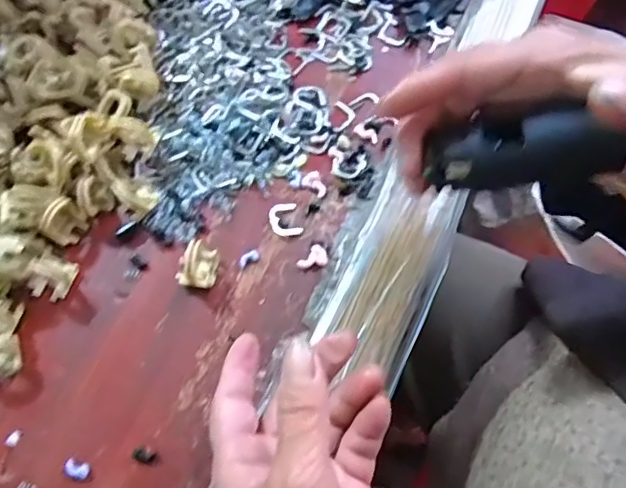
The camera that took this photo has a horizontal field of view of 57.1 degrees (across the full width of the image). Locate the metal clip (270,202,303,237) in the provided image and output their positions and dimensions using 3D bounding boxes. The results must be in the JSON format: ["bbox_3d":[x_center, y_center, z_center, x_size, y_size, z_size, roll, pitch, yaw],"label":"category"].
[{"bbox_3d":[-0.016,-0.014,0.331,0.017,0.004,0.020,-15,71,-5],"label":"metal clip"}]

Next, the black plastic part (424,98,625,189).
[{"bbox_3d":[0.085,-0.040,0.234,0.073,0.023,0.025,-3,67,15],"label":"black plastic part"}]

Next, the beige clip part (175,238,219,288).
[{"bbox_3d":[-0.062,0.011,0.314,0.019,0.015,0.025,6,70,3],"label":"beige clip part"}]

